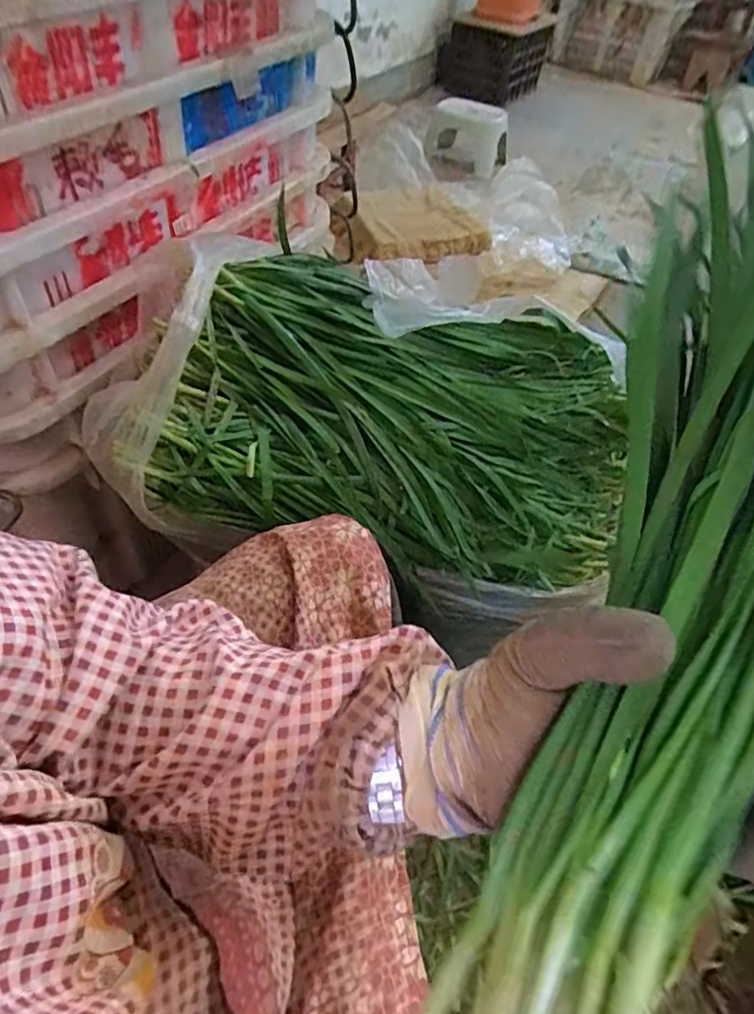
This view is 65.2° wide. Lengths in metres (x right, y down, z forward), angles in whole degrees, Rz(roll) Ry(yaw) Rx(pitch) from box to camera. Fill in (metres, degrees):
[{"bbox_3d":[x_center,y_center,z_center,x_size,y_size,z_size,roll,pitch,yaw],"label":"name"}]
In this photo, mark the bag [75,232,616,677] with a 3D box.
[{"bbox_3d":[-0.020,-0.111,0.598,0.446,0.205,0.275,6,50,-1],"label":"bag"}]

